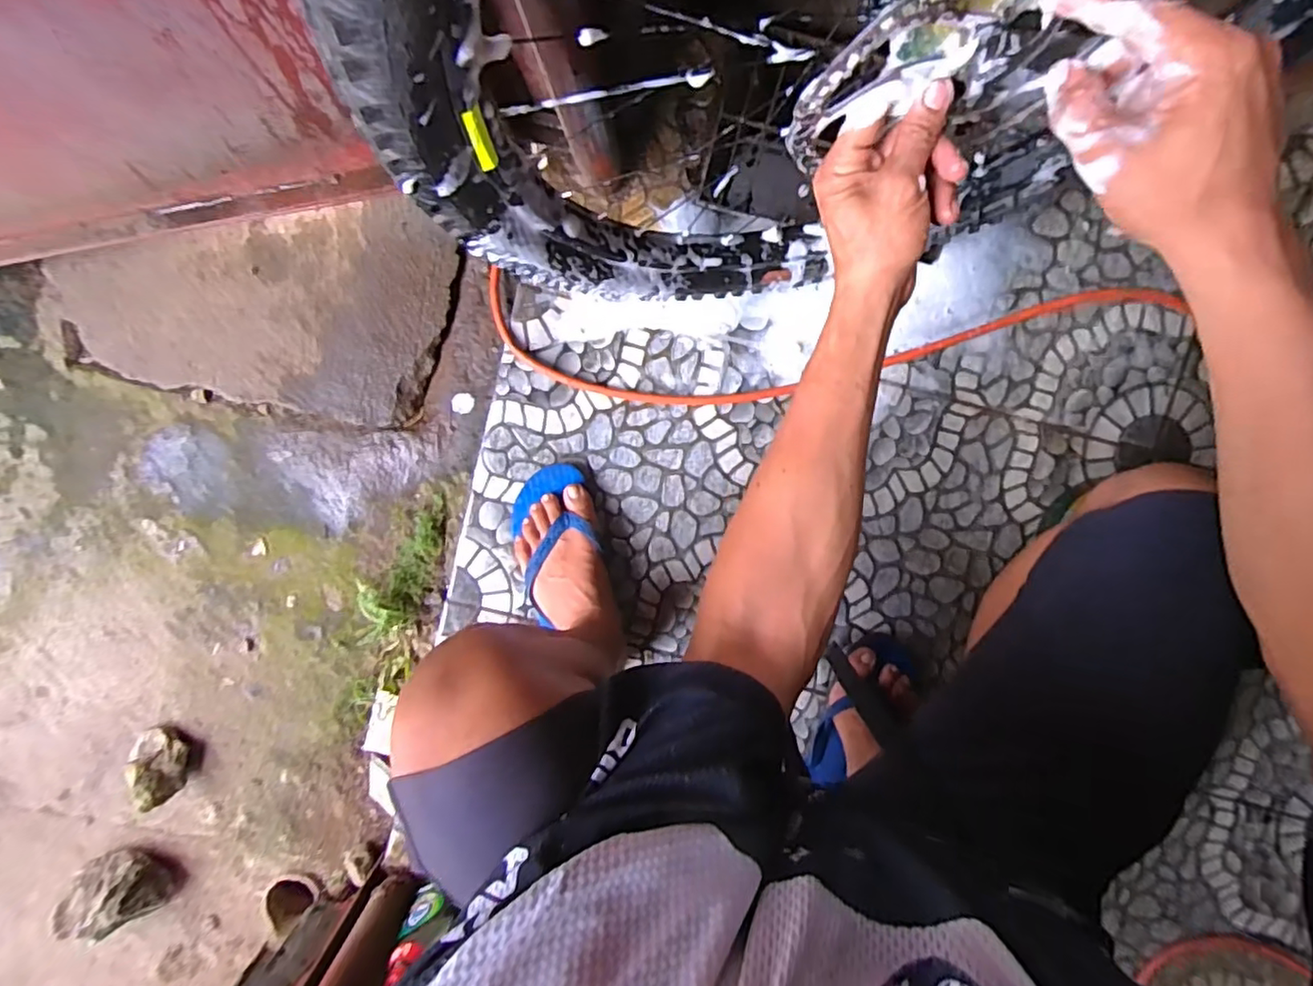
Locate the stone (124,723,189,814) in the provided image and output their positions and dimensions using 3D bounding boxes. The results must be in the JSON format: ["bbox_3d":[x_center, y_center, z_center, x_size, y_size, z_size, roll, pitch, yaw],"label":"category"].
[{"bbox_3d":[-0.643,0.352,0.798,0.051,0.070,0.091,-19,96,4],"label":"stone"}]

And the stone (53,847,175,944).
[{"bbox_3d":[-0.708,0.523,0.811,0.108,0.086,0.099,0,97,2],"label":"stone"}]

